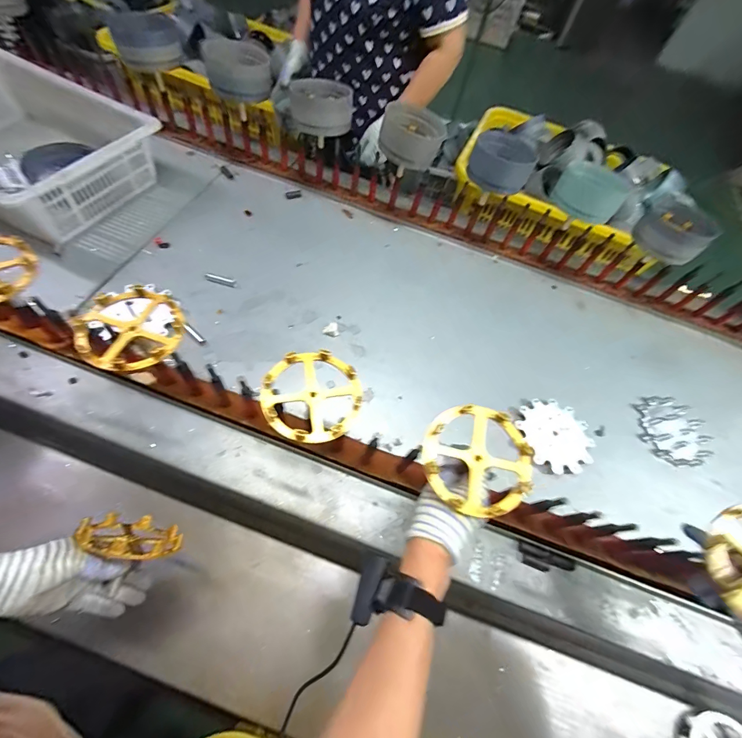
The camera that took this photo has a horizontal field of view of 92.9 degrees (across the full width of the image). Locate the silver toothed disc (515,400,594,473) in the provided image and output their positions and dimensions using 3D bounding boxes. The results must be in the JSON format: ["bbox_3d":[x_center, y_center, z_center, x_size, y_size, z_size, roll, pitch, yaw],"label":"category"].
[{"bbox_3d":[0.353,0.126,0.677,0.138,0.009,0.138,3,62,-5],"label":"silver toothed disc"}]

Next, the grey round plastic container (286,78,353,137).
[{"bbox_3d":[-0.113,-0.596,0.795,0.135,0.064,0.135,-5,61,-4],"label":"grey round plastic container"}]

